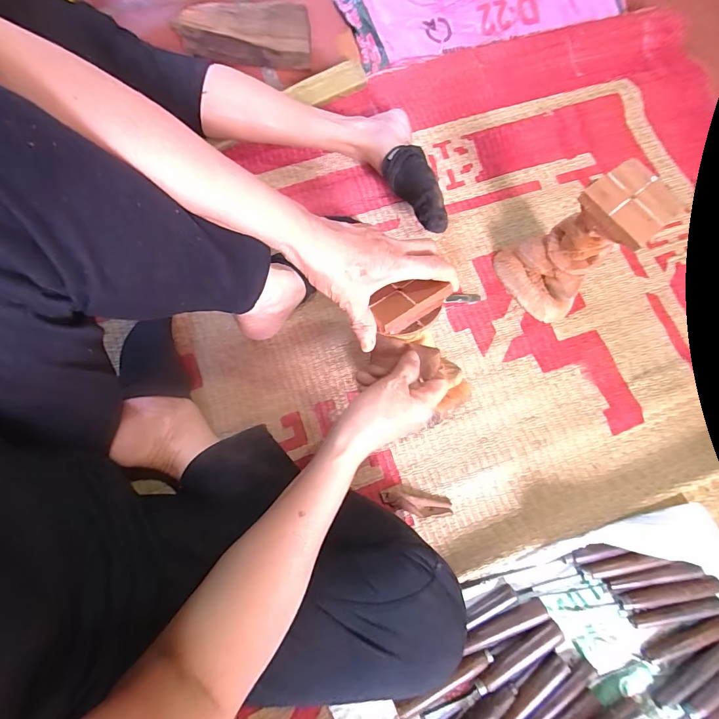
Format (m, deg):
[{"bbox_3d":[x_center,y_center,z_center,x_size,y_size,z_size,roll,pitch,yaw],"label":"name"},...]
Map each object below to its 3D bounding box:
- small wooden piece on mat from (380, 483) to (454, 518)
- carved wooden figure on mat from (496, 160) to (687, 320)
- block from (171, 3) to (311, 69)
[{"bbox_3d":[0.069,0.171,0.477,0.083,0.011,0.029,16,76,4],"label":"small wooden piece on mat"},{"bbox_3d":[0.254,-0.139,0.478,0.103,0.171,0.118,-41,79,-10],"label":"carved wooden figure on mat"},{"bbox_3d":[-0.173,-0.491,0.605,0.193,0.063,0.053,0,76,0],"label":"block"}]

